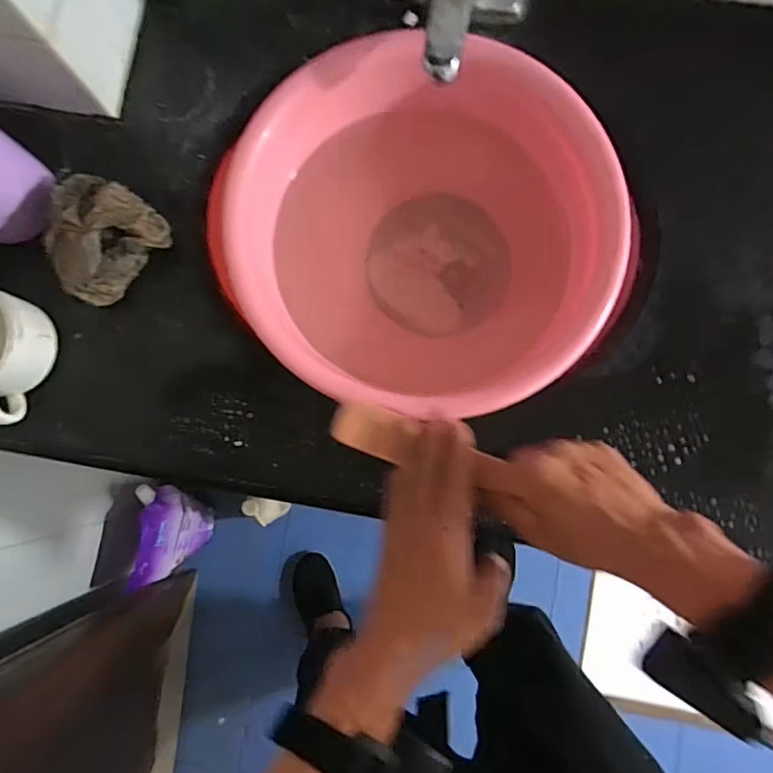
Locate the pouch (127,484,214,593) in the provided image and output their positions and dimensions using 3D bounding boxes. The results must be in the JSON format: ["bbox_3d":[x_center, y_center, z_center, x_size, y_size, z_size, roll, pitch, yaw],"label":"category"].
[{"bbox_3d":[-0.407,0.282,1.101,0.064,0.226,0.178,1,84,2],"label":"pouch"}]

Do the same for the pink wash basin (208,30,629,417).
[{"bbox_3d":[0.033,-0.139,0.539,0.337,0.136,0.337,0,84,2],"label":"pink wash basin"}]

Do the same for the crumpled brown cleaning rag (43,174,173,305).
[{"bbox_3d":[-0.245,-0.126,0.473,0.086,0.059,0.098,36,86,6],"label":"crumpled brown cleaning rag"}]

